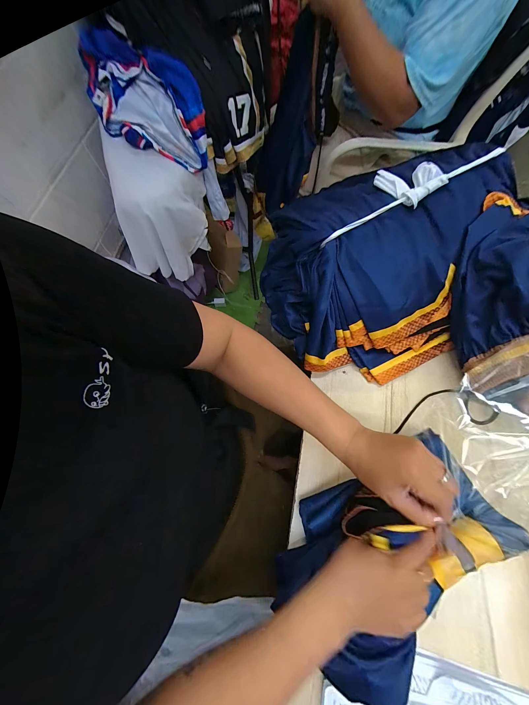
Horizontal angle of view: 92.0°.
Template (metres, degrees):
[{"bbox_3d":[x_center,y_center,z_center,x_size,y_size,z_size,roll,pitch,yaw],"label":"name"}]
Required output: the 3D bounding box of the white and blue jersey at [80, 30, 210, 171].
[{"bbox_3d":[-0.290,-0.574,0.599,0.160,0.153,0.331,-40,74,-11],"label":"white and blue jersey"}]

